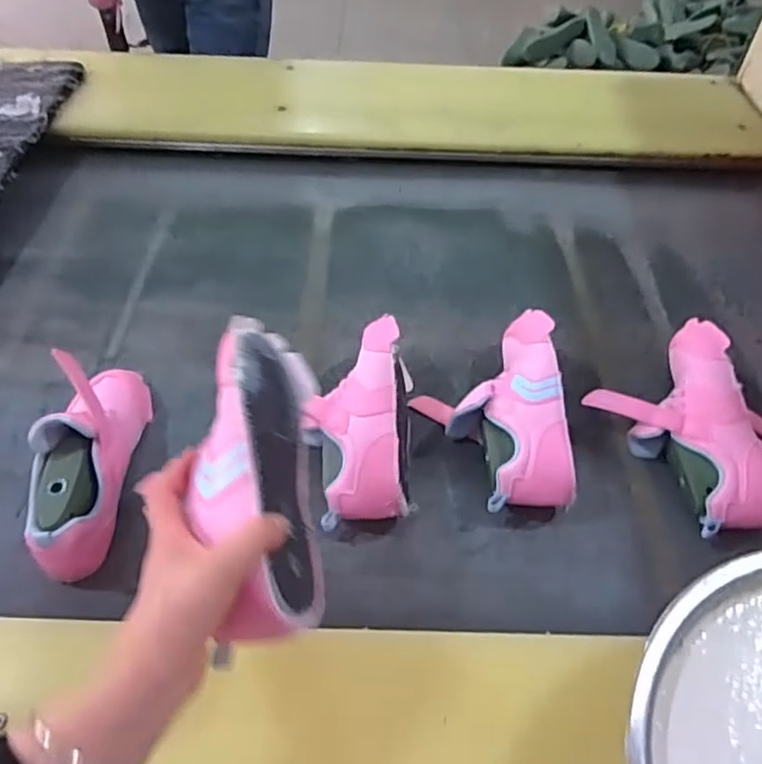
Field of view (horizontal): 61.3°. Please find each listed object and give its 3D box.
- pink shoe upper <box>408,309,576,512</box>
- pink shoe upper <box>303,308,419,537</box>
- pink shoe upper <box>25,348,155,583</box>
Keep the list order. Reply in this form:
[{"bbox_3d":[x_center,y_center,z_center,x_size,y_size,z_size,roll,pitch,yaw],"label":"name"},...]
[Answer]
[{"bbox_3d":[0.116,0.022,0.668,0.139,0.077,0.232,1,49,-2],"label":"pink shoe upper"},{"bbox_3d":[-0.022,0.035,0.656,0.112,0.075,0.231,2,51,-1],"label":"pink shoe upper"},{"bbox_3d":[-0.272,0.052,0.593,0.066,0.132,0.232,-1,49,-4],"label":"pink shoe upper"}]

